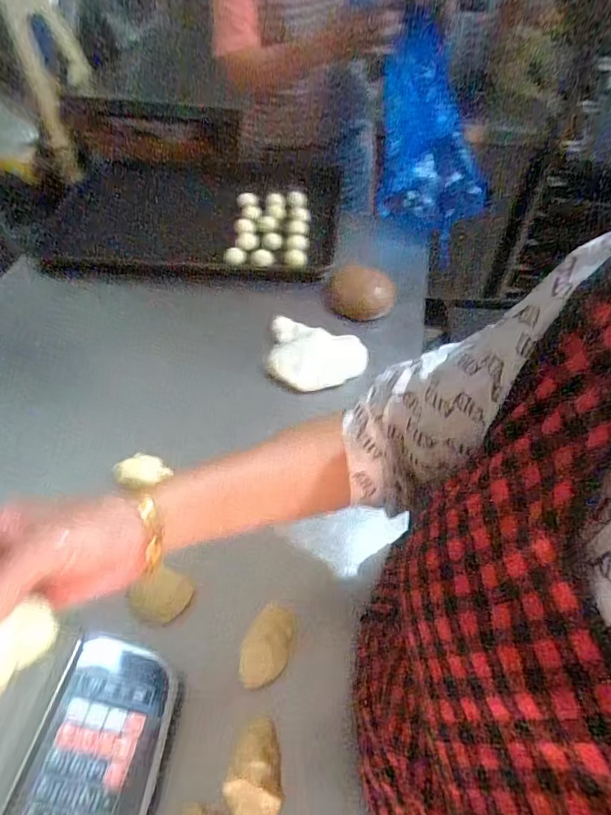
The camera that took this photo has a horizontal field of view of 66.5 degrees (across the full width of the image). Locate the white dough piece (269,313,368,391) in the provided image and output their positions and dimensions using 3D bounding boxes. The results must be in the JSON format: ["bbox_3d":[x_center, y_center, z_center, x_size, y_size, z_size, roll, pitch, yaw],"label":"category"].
[{"bbox_3d":[0.021,-0.090,0.724,0.145,0.027,0.132,0,52,0],"label":"white dough piece"}]

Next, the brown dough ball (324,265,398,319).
[{"bbox_3d":[0.095,-0.205,0.821,0.122,0.067,0.062,4,52,4],"label":"brown dough ball"}]

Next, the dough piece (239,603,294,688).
[{"bbox_3d":[-0.039,0.240,0.470,0.046,0.022,0.075,22,59,2],"label":"dough piece"}]

